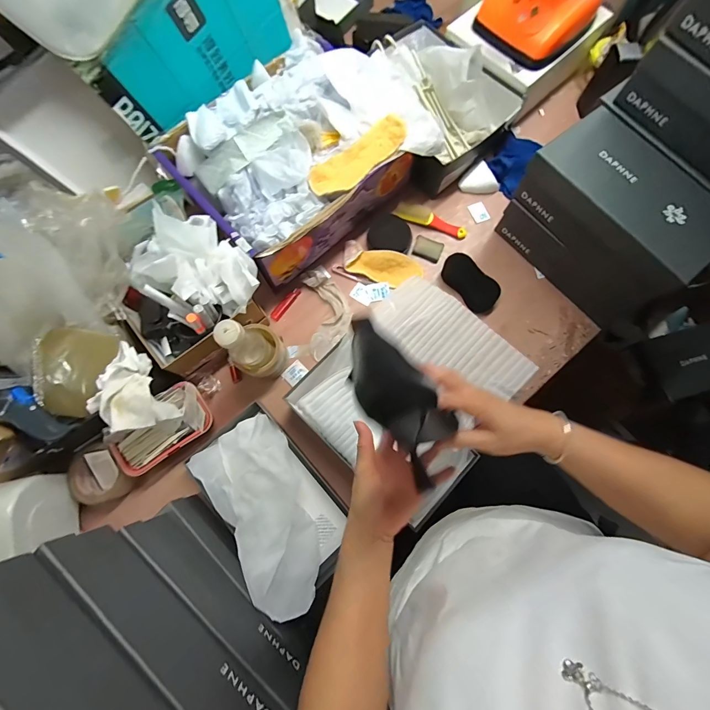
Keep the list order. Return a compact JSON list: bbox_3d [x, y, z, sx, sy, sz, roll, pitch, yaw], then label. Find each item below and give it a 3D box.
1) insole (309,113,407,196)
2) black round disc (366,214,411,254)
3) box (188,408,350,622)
[{"bbox_3d":[0.009,-0.346,0.594,0.198,0.023,0.070,-37,80,-8],"label":"insole"},{"bbox_3d":[0.073,-0.251,0.697,0.088,0.018,0.074,15,77,3],"label":"black round disc"},{"bbox_3d":[-0.142,0.235,0.557,0.156,0.108,0.293,-37,80,-9],"label":"box"}]

